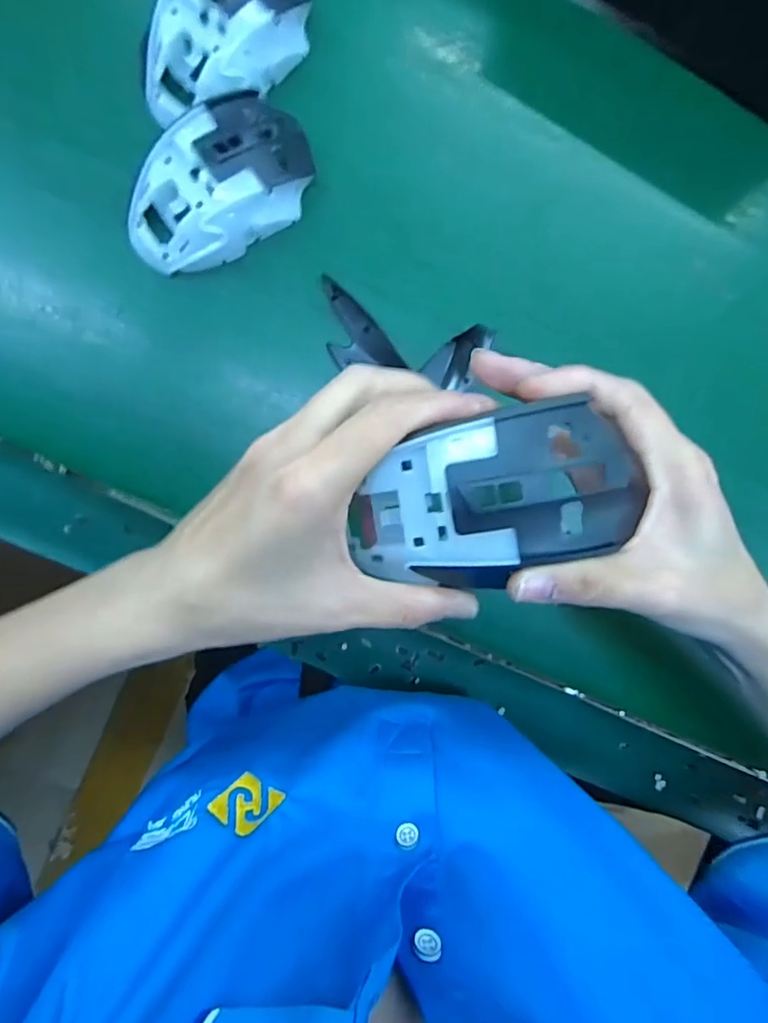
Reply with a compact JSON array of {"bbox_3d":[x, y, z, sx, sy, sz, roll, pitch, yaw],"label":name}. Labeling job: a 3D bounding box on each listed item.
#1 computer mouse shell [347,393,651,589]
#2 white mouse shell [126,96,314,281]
[{"bbox_3d":[0.037,-0.001,0.206,0.104,0.043,0.063,-18,94,-3],"label":"computer mouse shell"},{"bbox_3d":[-0.094,-0.185,0.308,0.113,0.033,0.062,-41,95,-1],"label":"white mouse shell"}]

